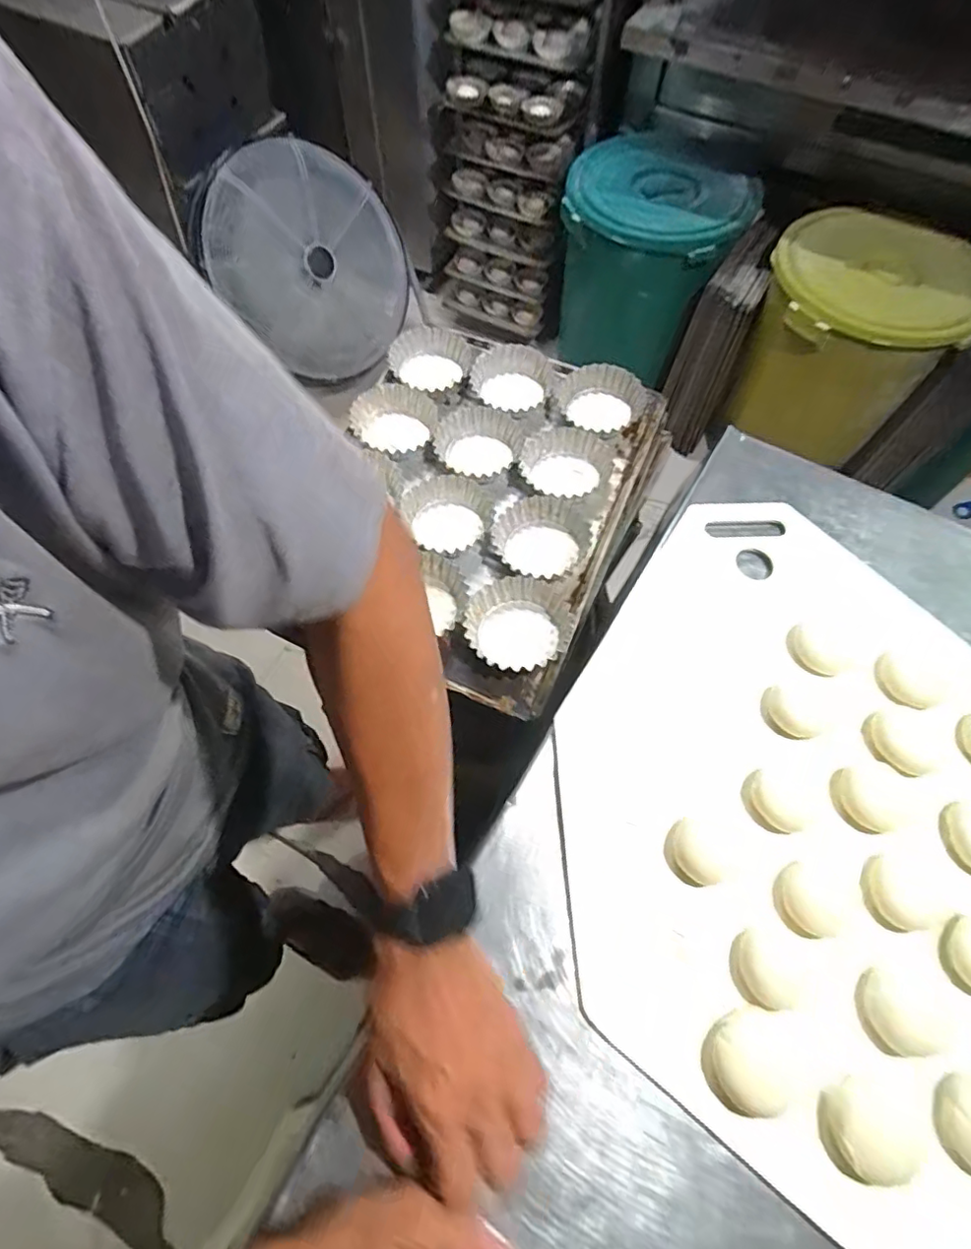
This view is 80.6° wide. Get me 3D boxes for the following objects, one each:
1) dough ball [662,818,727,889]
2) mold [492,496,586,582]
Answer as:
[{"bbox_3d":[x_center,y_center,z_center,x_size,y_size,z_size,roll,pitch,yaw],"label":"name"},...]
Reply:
[{"bbox_3d":[0.148,0.160,0.401,0.044,0.016,0.040,0,63,-1],"label":"dough ball"},{"bbox_3d":[0.054,-0.081,0.594,0.095,0.038,0.098,22,65,11],"label":"mold"}]

